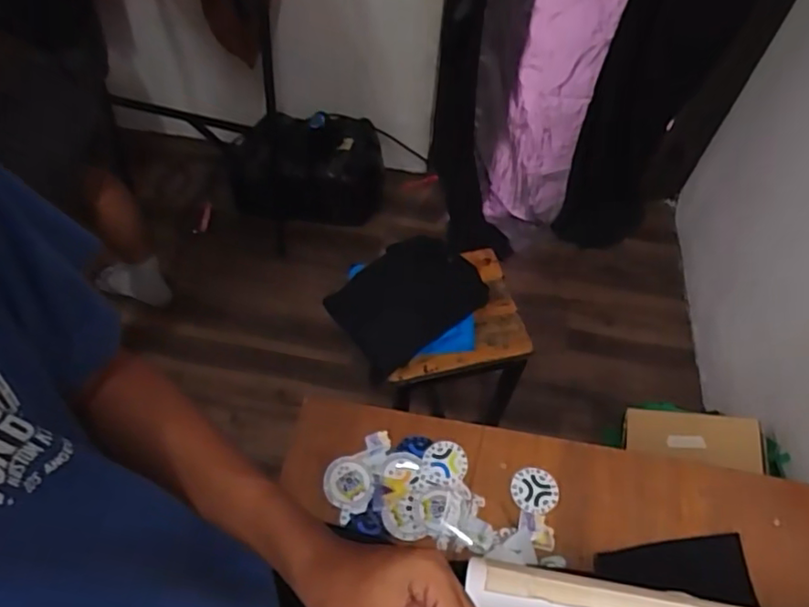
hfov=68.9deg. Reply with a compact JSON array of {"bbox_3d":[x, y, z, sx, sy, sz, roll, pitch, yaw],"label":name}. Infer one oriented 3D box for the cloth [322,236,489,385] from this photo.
[{"bbox_3d":[0.010,-0.009,1.207,0.288,0.071,0.218,-34,63,-23],"label":"cloth"}]

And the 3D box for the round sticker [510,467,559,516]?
[{"bbox_3d":[0.165,0.237,0.746,0.059,0.005,0.055,1,55,-1],"label":"round sticker"}]

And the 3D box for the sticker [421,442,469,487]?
[{"bbox_3d":[0.052,0.208,0.763,0.060,0.008,0.060,1,55,-1],"label":"sticker"}]

